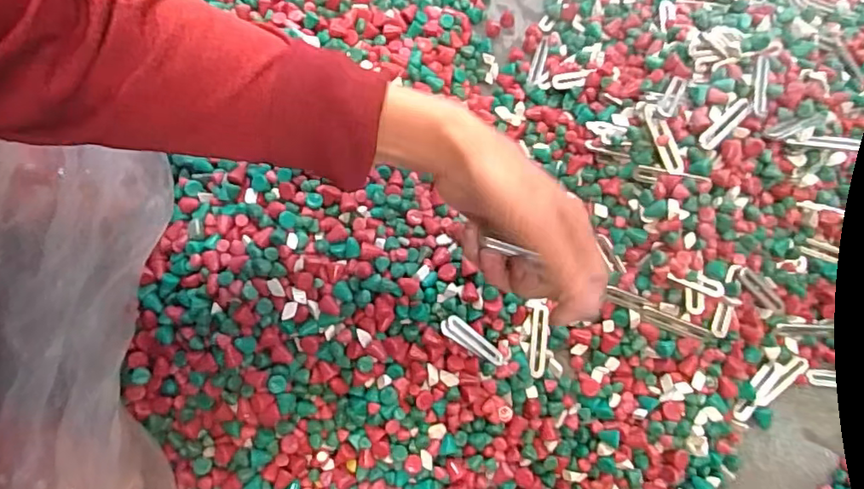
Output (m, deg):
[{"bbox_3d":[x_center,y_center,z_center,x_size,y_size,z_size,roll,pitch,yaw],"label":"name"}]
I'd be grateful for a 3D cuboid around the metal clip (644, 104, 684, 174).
[{"bbox_3d":[0.180,-0.084,0.433,0.012,0.008,0.061,-17,76,-4],"label":"metal clip"}]

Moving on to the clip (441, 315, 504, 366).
[{"bbox_3d":[0.033,0.075,0.431,0.058,0.006,0.017,36,78,-13],"label":"clip"}]

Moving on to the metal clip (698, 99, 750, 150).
[{"bbox_3d":[0.226,-0.094,0.429,0.014,0.008,0.055,42,79,10],"label":"metal clip"}]

